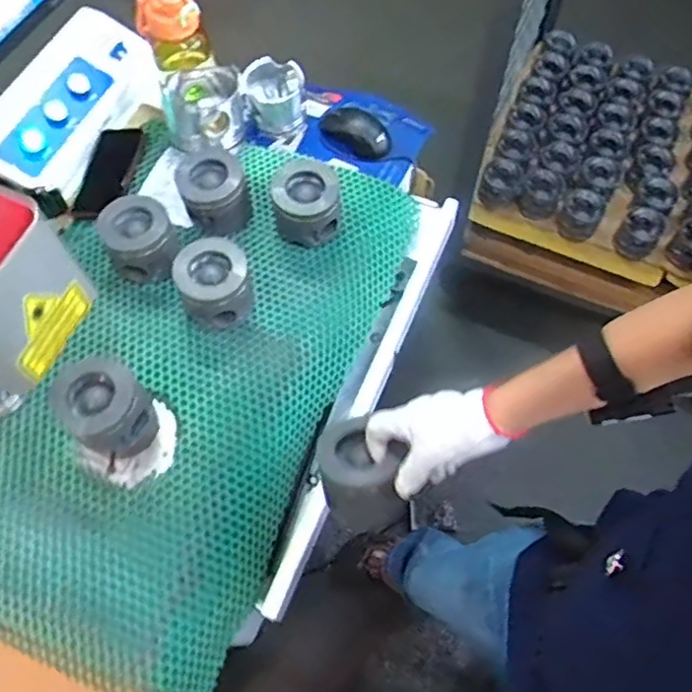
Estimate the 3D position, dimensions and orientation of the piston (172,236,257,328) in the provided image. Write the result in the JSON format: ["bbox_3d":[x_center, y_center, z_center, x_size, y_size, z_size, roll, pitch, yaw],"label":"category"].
[{"bbox_3d":[-0.160,-0.076,0.777,0.087,0.093,0.080,0,64,1],"label":"piston"}]

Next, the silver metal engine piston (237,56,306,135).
[{"bbox_3d":[-0.113,-0.387,0.964,0.091,0.071,0.091,0,64,1],"label":"silver metal engine piston"}]

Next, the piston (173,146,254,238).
[{"bbox_3d":[-0.174,-0.202,0.837,0.087,0.091,0.082,0,64,1],"label":"piston"}]

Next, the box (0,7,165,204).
[{"bbox_3d":[-0.421,-0.377,0.964,0.179,0.075,0.343,20,66,10],"label":"box"}]

